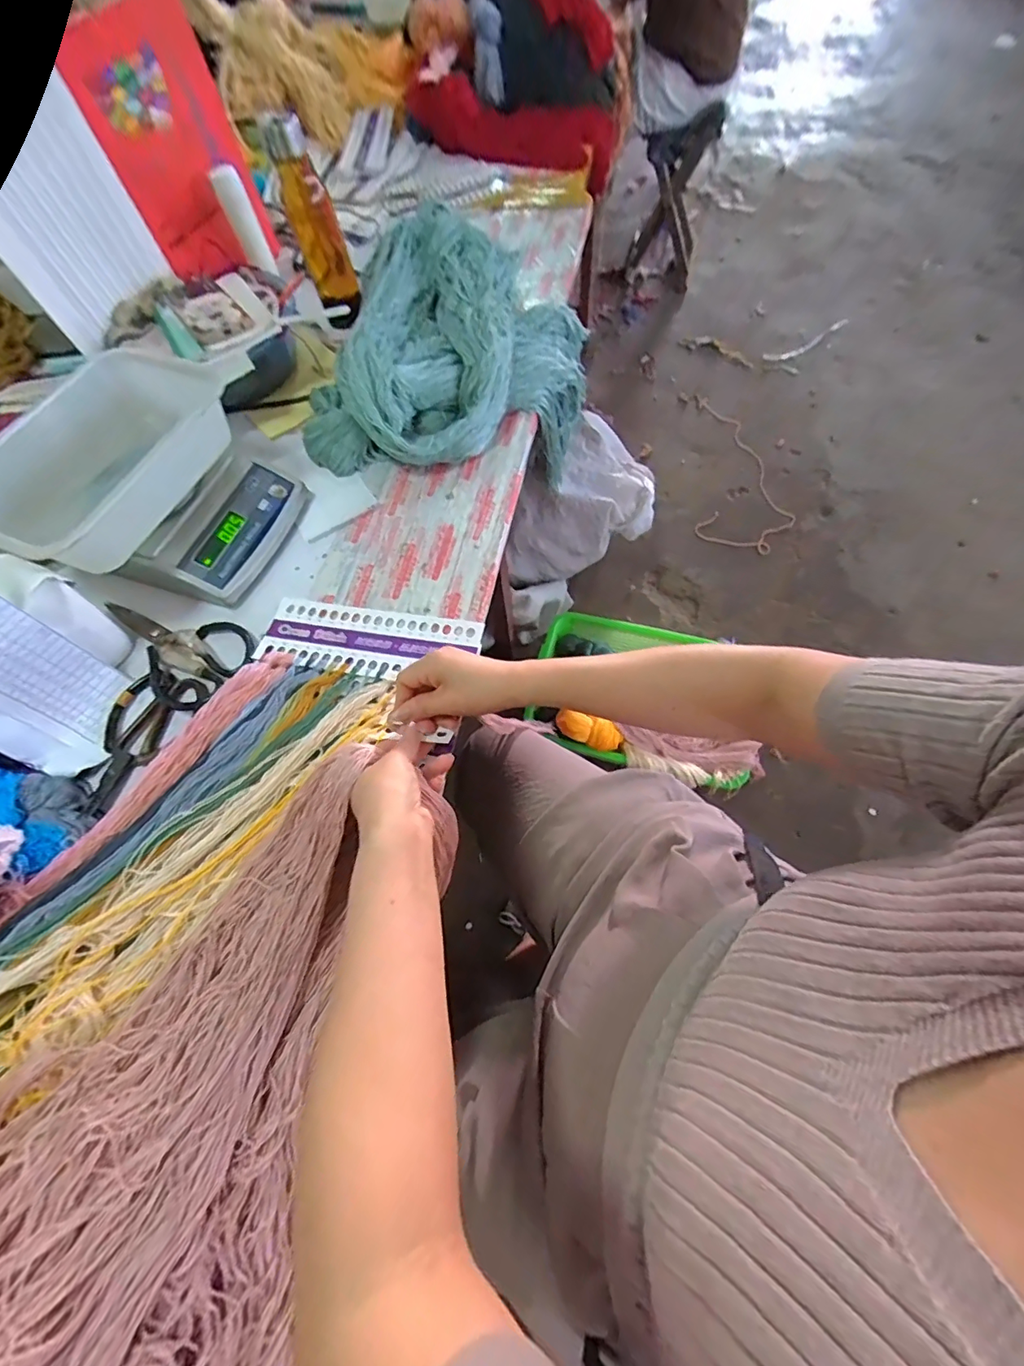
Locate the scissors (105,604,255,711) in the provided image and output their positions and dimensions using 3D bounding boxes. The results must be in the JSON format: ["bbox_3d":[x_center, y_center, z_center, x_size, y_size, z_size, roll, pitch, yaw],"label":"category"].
[{"bbox_3d":[-0.392,-0.045,0.574,0.205,0.018,0.109,25,69,14],"label":"scissors"}]

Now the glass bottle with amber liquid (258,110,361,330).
[{"bbox_3d":[-0.270,-0.626,0.710,0.065,0.222,0.062,-17,65,-4],"label":"glass bottle with amber liquid"}]

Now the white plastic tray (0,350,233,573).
[{"bbox_3d":[-0.458,-0.250,0.578,0.152,0.093,0.276,26,69,14],"label":"white plastic tray"}]

